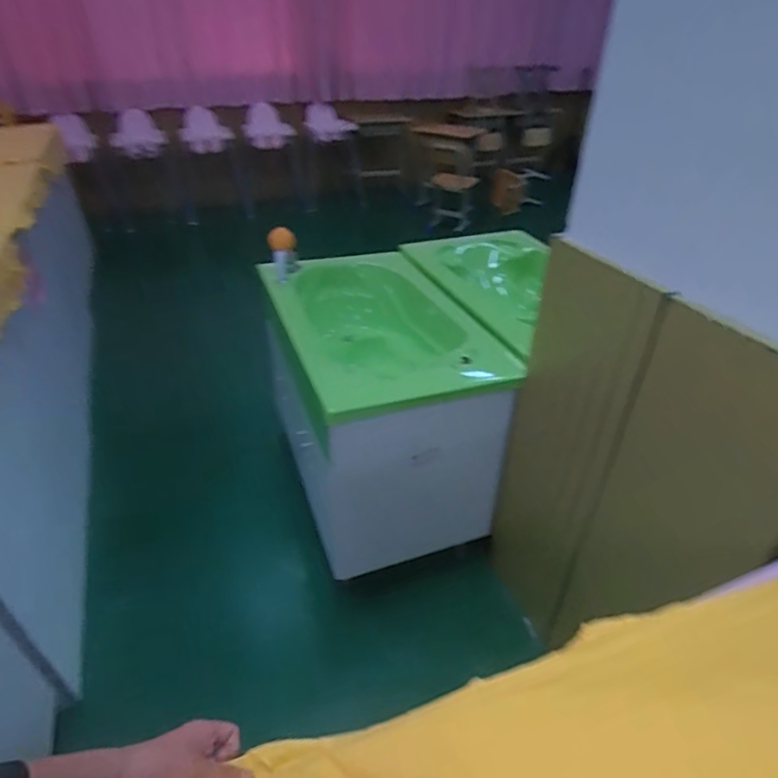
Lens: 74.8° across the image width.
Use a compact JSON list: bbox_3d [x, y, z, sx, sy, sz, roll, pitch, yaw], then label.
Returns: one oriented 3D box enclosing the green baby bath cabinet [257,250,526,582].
[{"bbox_3d":[-0.046,0.004,1.726,0.616,0.644,0.824,-10,37,-14],"label":"green baby bath cabinet"}]

